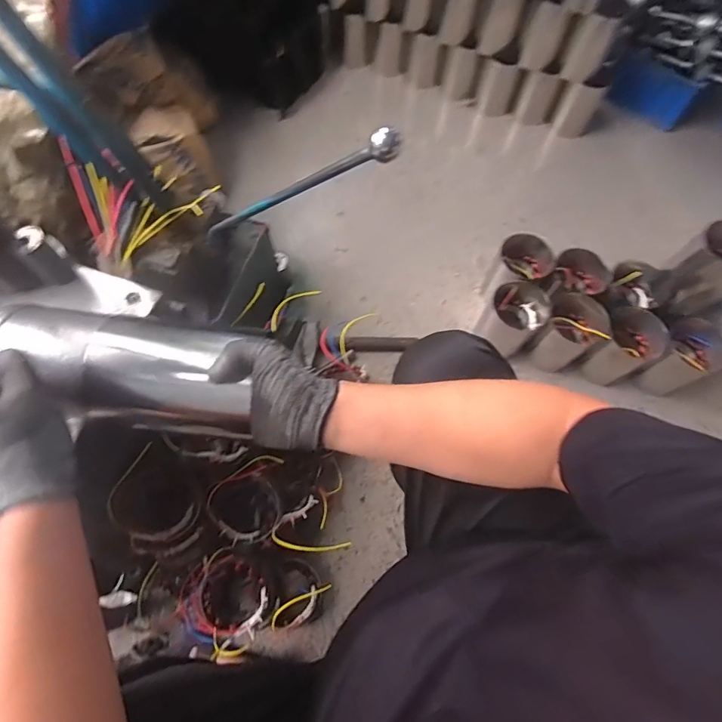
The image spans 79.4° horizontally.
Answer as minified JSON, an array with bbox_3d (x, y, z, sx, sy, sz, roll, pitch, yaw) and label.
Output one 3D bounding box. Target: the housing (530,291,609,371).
[{"bbox_3d":[0.466,-0.060,0.986,0.120,0.157,0.115,31,69,11],"label":"housing"}]

